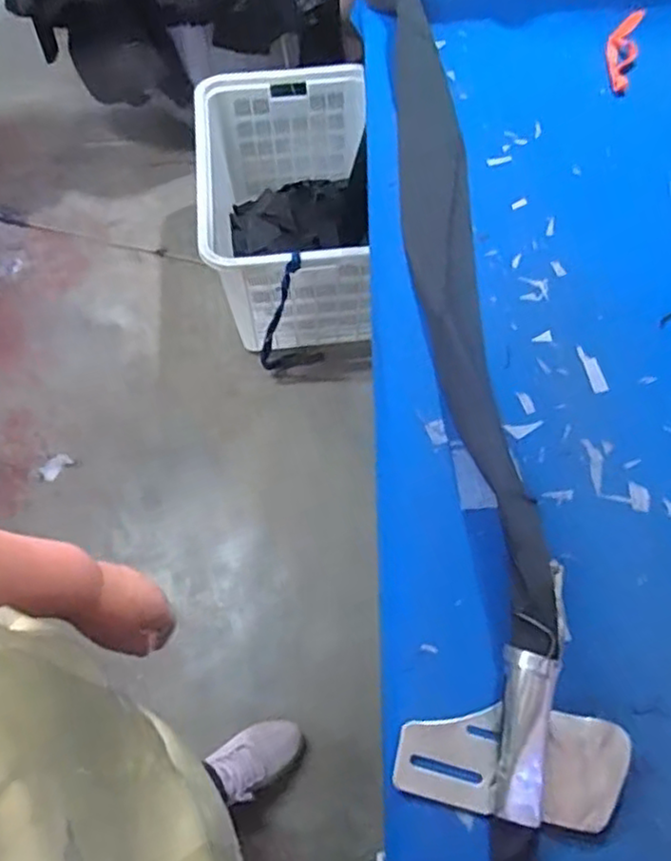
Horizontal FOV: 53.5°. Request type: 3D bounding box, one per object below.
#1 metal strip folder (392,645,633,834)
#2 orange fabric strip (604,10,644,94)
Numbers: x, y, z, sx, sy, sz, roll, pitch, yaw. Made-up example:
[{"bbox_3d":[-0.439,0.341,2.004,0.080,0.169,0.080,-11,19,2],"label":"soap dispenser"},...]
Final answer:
[{"bbox_3d":[0.135,0.228,0.497,0.160,0.050,0.111,13,60,8],"label":"metal strip folder"},{"bbox_3d":[0.430,-0.575,1.000,0.047,0.007,0.228,15,60,10],"label":"orange fabric strip"}]

